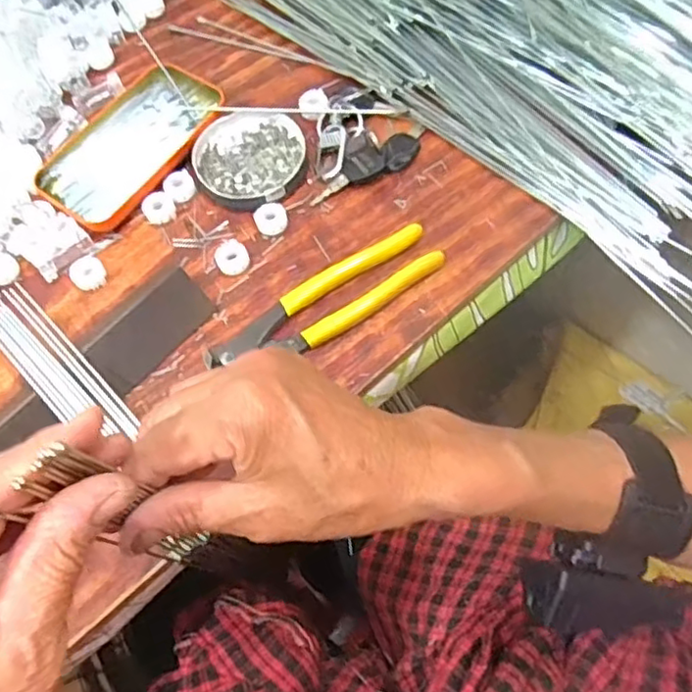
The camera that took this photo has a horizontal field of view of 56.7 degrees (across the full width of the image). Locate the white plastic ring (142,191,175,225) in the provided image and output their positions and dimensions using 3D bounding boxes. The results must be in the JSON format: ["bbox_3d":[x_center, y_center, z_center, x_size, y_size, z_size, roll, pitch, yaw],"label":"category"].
[{"bbox_3d":[-0.134,-0.099,0.460,0.021,0.010,0.023,-2,65,3],"label":"white plastic ring"}]

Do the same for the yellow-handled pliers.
[{"bbox_3d":[-0.012,-0.027,0.416,0.163,0.010,0.040,-34,68,-11],"label":"yellow-handled pliers"}]

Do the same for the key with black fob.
[{"bbox_3d":[0.017,-0.137,0.459,0.096,0.011,0.033,-28,67,-9],"label":"key with black fob"}]

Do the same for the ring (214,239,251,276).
[{"bbox_3d":[-0.078,-0.060,0.439,0.022,0.009,0.025,-21,66,-6],"label":"ring"}]

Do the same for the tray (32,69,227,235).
[{"bbox_3d":[-0.162,-0.152,0.480,0.085,0.012,0.143,34,72,17],"label":"tray"}]

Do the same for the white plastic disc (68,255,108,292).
[{"bbox_3d":[-0.177,-0.050,0.442,0.022,0.011,0.023,-2,65,3],"label":"white plastic disc"}]

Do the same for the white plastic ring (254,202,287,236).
[{"bbox_3d":[-0.052,-0.089,0.450,0.022,0.010,0.021,-2,65,3],"label":"white plastic ring"}]

